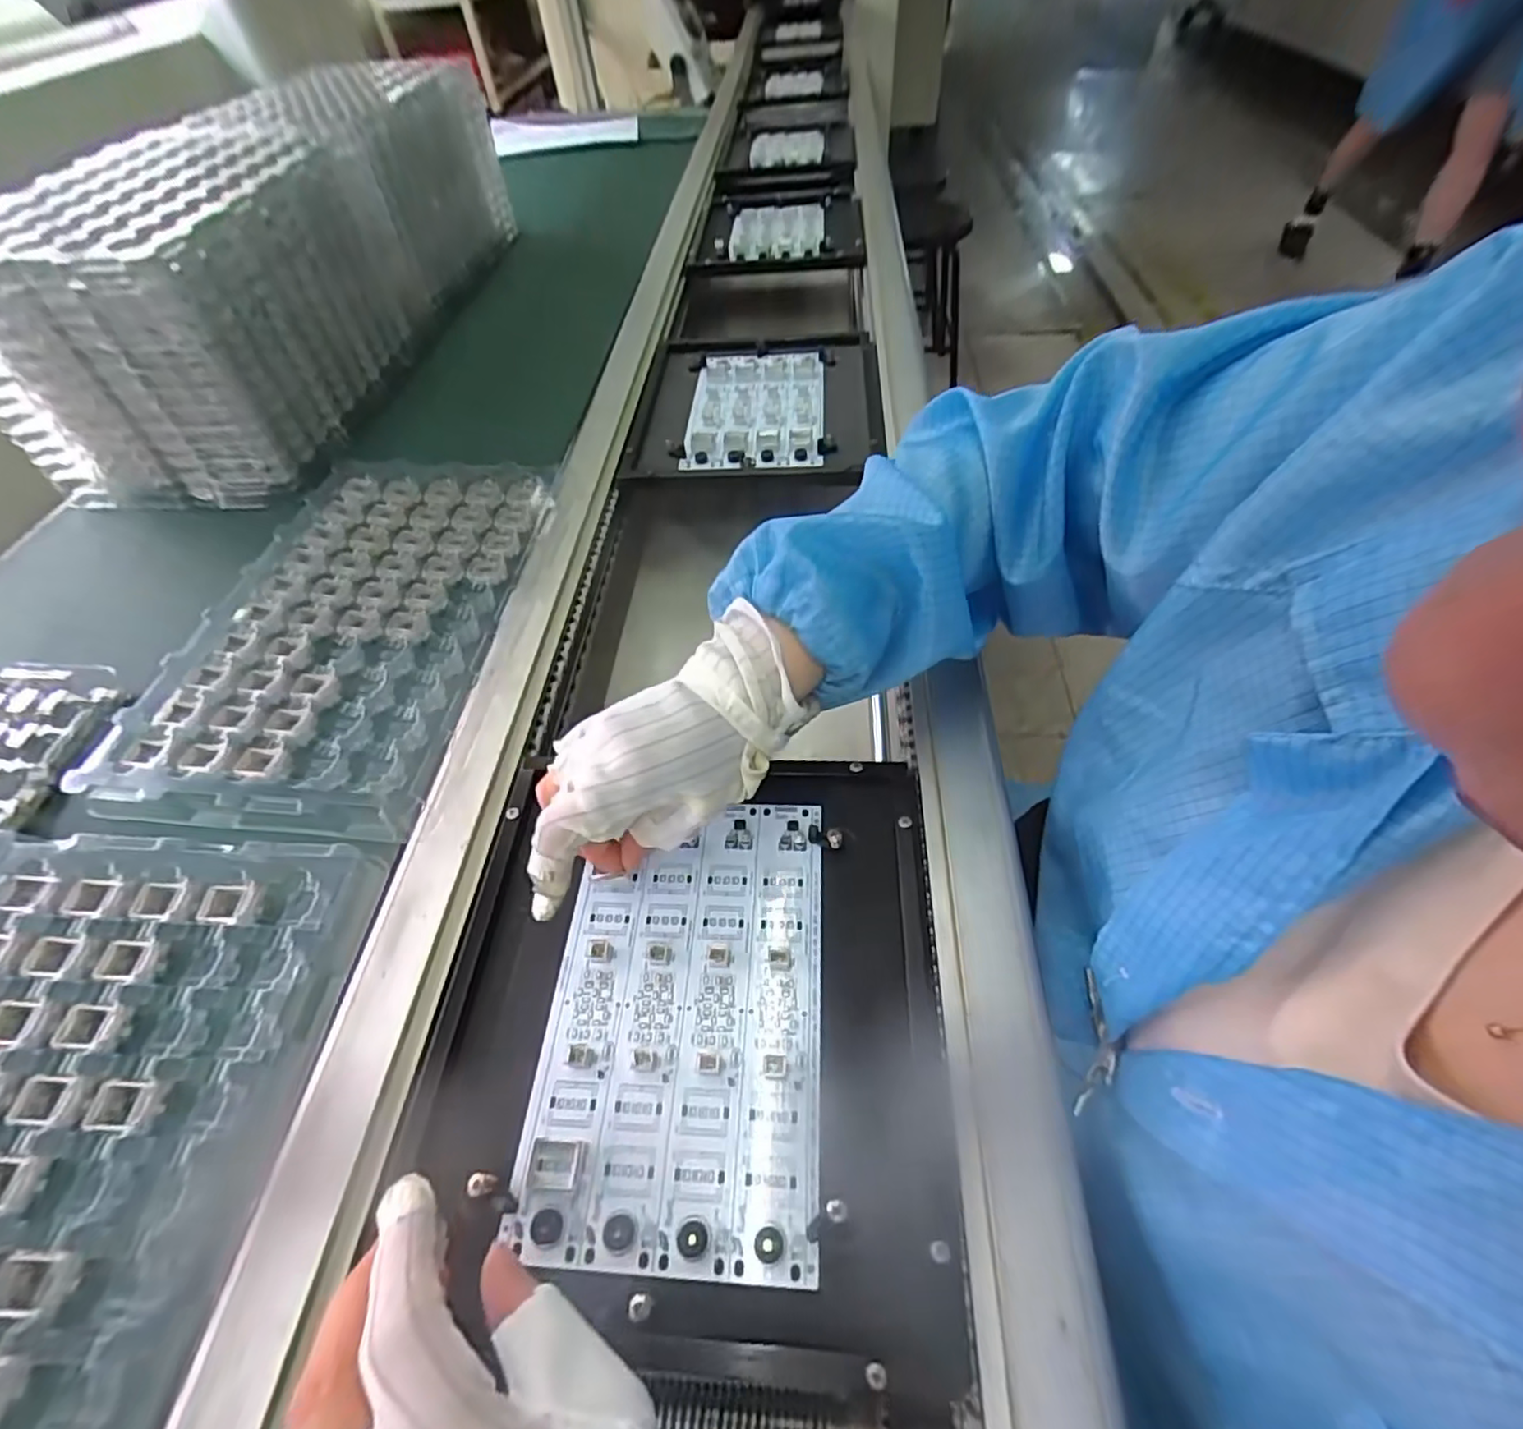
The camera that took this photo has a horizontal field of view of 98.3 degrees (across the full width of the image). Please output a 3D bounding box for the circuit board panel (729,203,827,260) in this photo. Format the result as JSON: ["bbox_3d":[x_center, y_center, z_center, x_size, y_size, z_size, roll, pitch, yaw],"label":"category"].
[{"bbox_3d":[0.023,-0.721,0.978,0.140,0.028,0.226,-4,52,2],"label":"circuit board panel"}]

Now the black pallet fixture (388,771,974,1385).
[{"bbox_3d":[-0.035,0.136,0.318,0.235,0.017,0.253,0,53,5],"label":"black pallet fixture"}]

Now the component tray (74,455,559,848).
[{"bbox_3d":[-0.279,-0.076,0.462,0.204,0.018,0.323,2,53,7],"label":"component tray"}]

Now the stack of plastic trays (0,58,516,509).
[{"bbox_3d":[-0.484,-0.509,0.681,0.233,0.162,0.673,1,54,0],"label":"stack of plastic trays"}]

